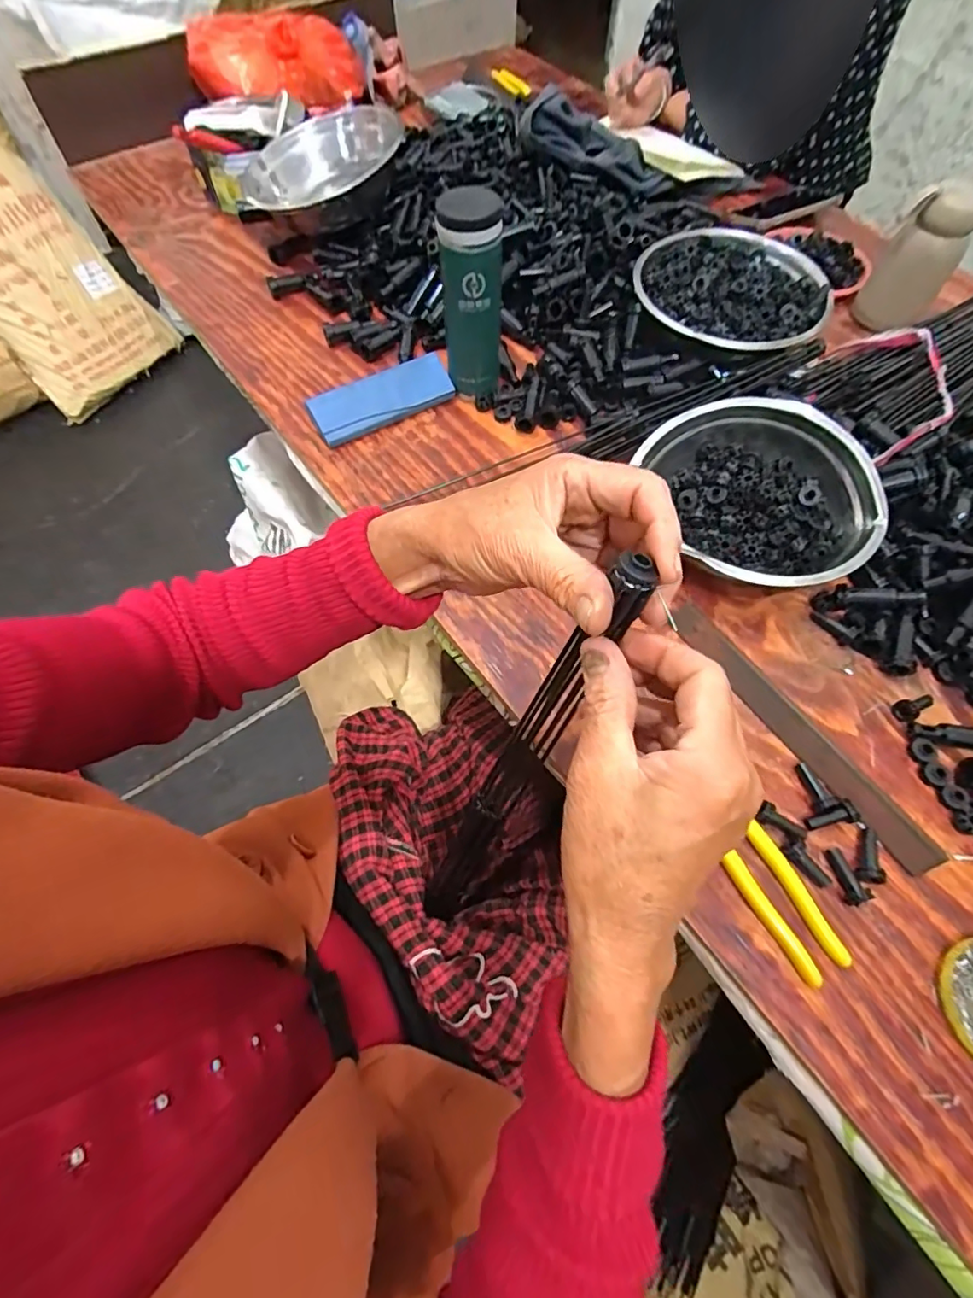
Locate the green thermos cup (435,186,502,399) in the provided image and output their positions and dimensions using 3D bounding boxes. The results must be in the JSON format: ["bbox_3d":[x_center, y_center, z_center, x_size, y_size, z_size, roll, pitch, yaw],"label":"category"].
[{"bbox_3d":[-0.015,-0.354,0.548,0.060,0.174,0.059,1,62,-2],"label":"green thermos cup"}]

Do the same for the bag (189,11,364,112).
[{"bbox_3d":[-0.350,-0.960,0.874,0.268,0.083,0.118,7,62,1],"label":"bag"}]

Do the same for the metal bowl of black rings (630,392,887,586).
[{"bbox_3d":[0.254,-0.136,0.500,0.174,0.095,0.189,1,62,-2],"label":"metal bowl of black rings"}]

